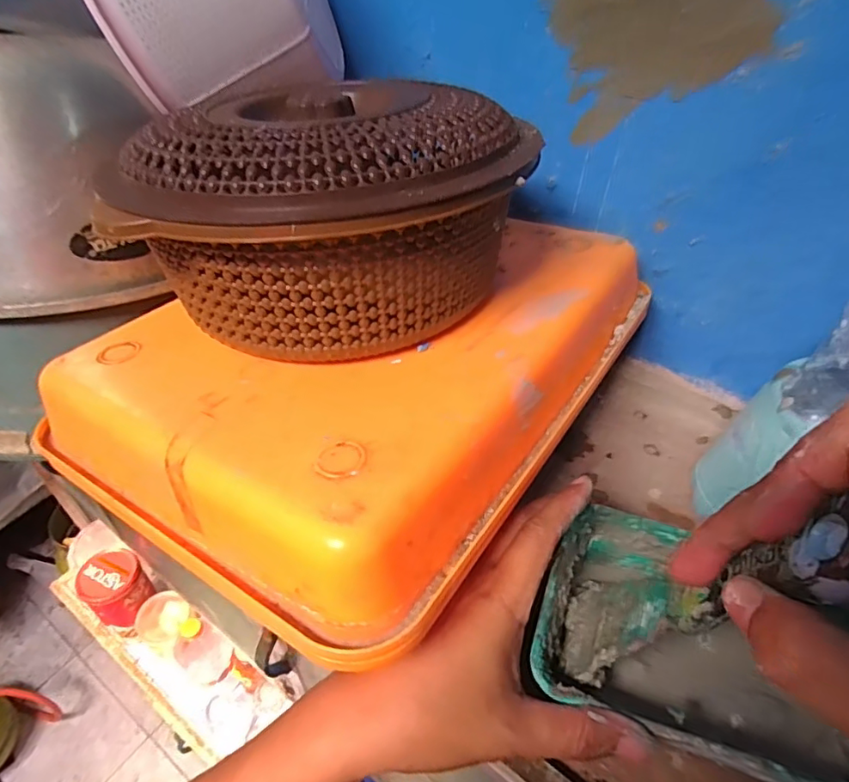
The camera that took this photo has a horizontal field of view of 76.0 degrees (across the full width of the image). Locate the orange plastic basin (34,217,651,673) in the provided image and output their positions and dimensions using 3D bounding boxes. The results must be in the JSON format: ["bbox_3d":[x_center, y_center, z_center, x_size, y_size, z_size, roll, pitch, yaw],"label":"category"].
[{"bbox_3d":[-0.029,-0.037,0.330,0.244,0.065,0.322,27,50,22],"label":"orange plastic basin"}]

